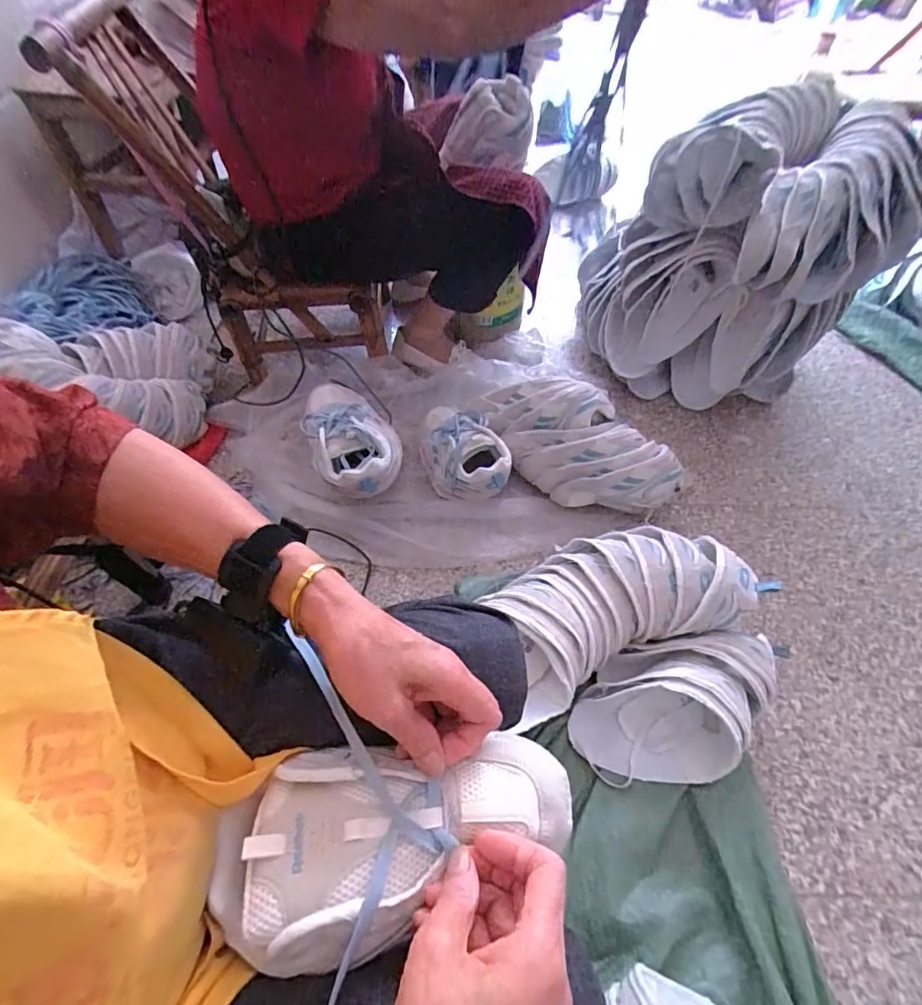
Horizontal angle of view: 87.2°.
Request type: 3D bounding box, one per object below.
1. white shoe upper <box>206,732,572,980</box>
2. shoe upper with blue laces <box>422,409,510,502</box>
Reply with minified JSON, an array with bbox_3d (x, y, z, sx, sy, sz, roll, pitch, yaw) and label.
[{"bbox_3d":[-0.040,0.201,0.300,0.216,0.046,0.100,-10,55,-12],"label":"white shoe upper"},{"bbox_3d":[-0.006,-0.102,0.938,0.120,0.116,0.233,-26,60,-18],"label":"shoe upper with blue laces"}]

